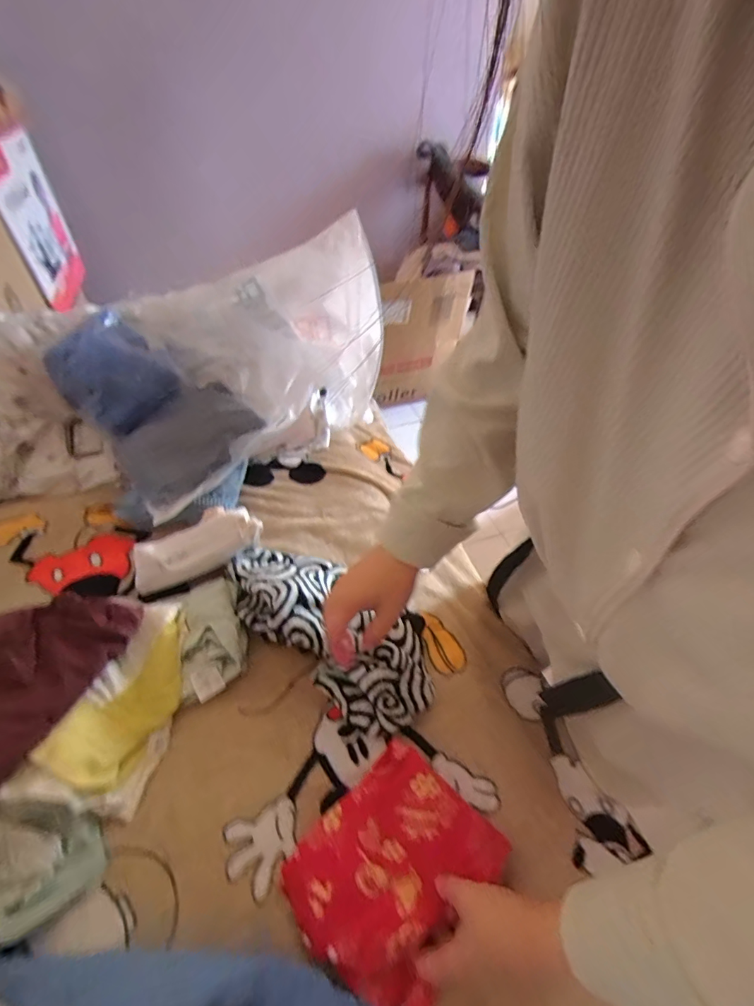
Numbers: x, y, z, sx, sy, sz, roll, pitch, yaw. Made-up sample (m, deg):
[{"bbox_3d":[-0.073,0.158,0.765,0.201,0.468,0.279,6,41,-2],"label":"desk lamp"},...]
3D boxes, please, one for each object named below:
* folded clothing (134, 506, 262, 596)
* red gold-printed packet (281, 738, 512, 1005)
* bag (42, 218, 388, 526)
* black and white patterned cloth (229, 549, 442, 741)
[{"bbox_3d":[-0.237,0.053,0.573,0.163,0.044,0.064,-26,54,-5],"label":"folded clothing"},{"bbox_3d":[0.016,0.318,0.386,0.142,0.030,0.163,35,56,25],"label":"red gold-printed packet"},{"bbox_3d":[-0.256,-0.254,0.726,0.350,0.277,0.495,35,56,24],"label":"bag"},{"bbox_3d":[-0.058,0.129,0.515,0.284,0.081,0.138,35,56,17],"label":"black and white patterned cloth"}]

